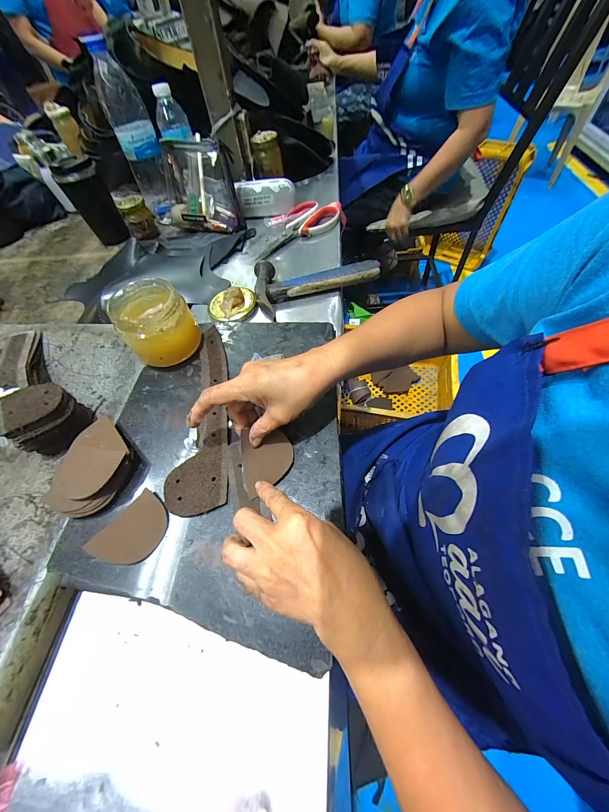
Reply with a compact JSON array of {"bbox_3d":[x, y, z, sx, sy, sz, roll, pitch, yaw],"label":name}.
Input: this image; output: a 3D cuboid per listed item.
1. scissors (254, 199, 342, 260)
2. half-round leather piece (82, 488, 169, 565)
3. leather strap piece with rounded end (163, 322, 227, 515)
[{"bbox_3d":[-0.022,-0.372,0.576,0.201,0.018,0.106,-31,66,-6],"label":"scissors"},{"bbox_3d":[-0.160,0.119,0.262,0.050,0.006,0.067,40,67,15],"label":"half-round leather piece"},{"bbox_3d":[-0.114,0.002,0.324,0.059,0.009,0.234,-5,59,0],"label":"leather strap piece with rounded end"}]

